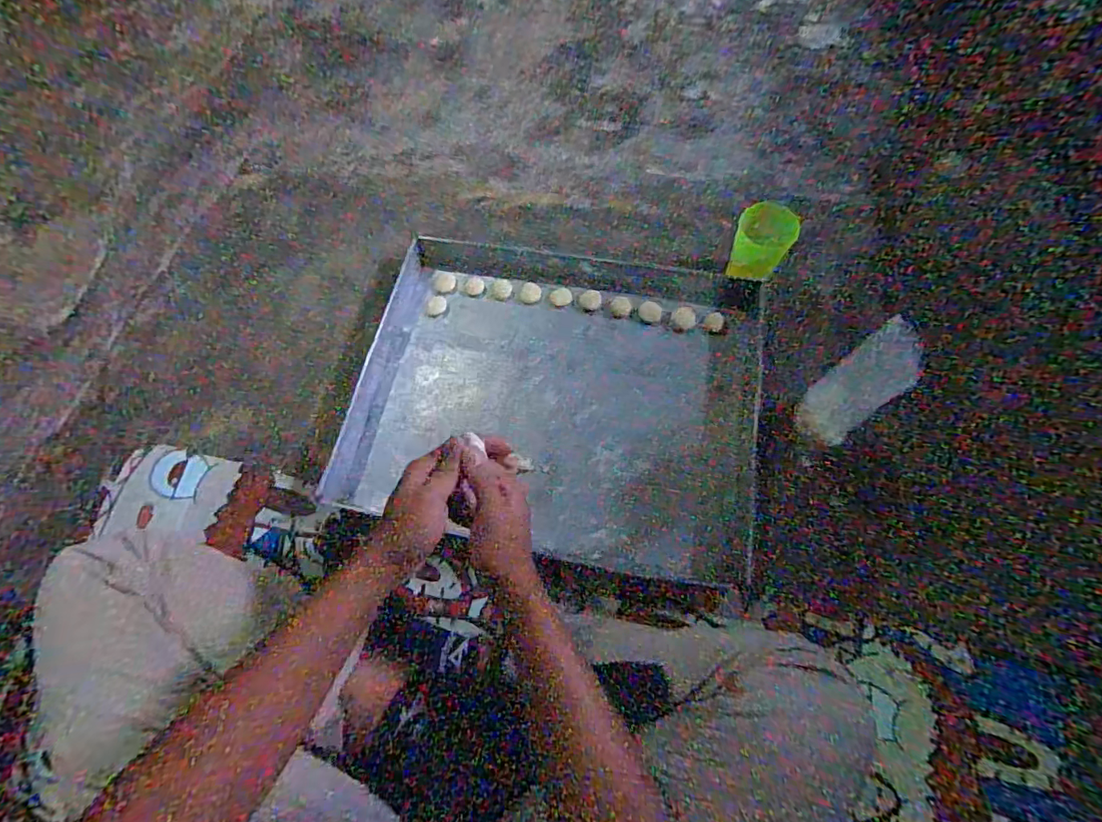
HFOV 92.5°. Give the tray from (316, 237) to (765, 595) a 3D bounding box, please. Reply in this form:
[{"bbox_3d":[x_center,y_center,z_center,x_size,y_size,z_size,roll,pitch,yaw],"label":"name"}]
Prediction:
[{"bbox_3d":[0.005,-0.037,0.712,0.524,0.069,0.448,8,66,15],"label":"tray"}]

